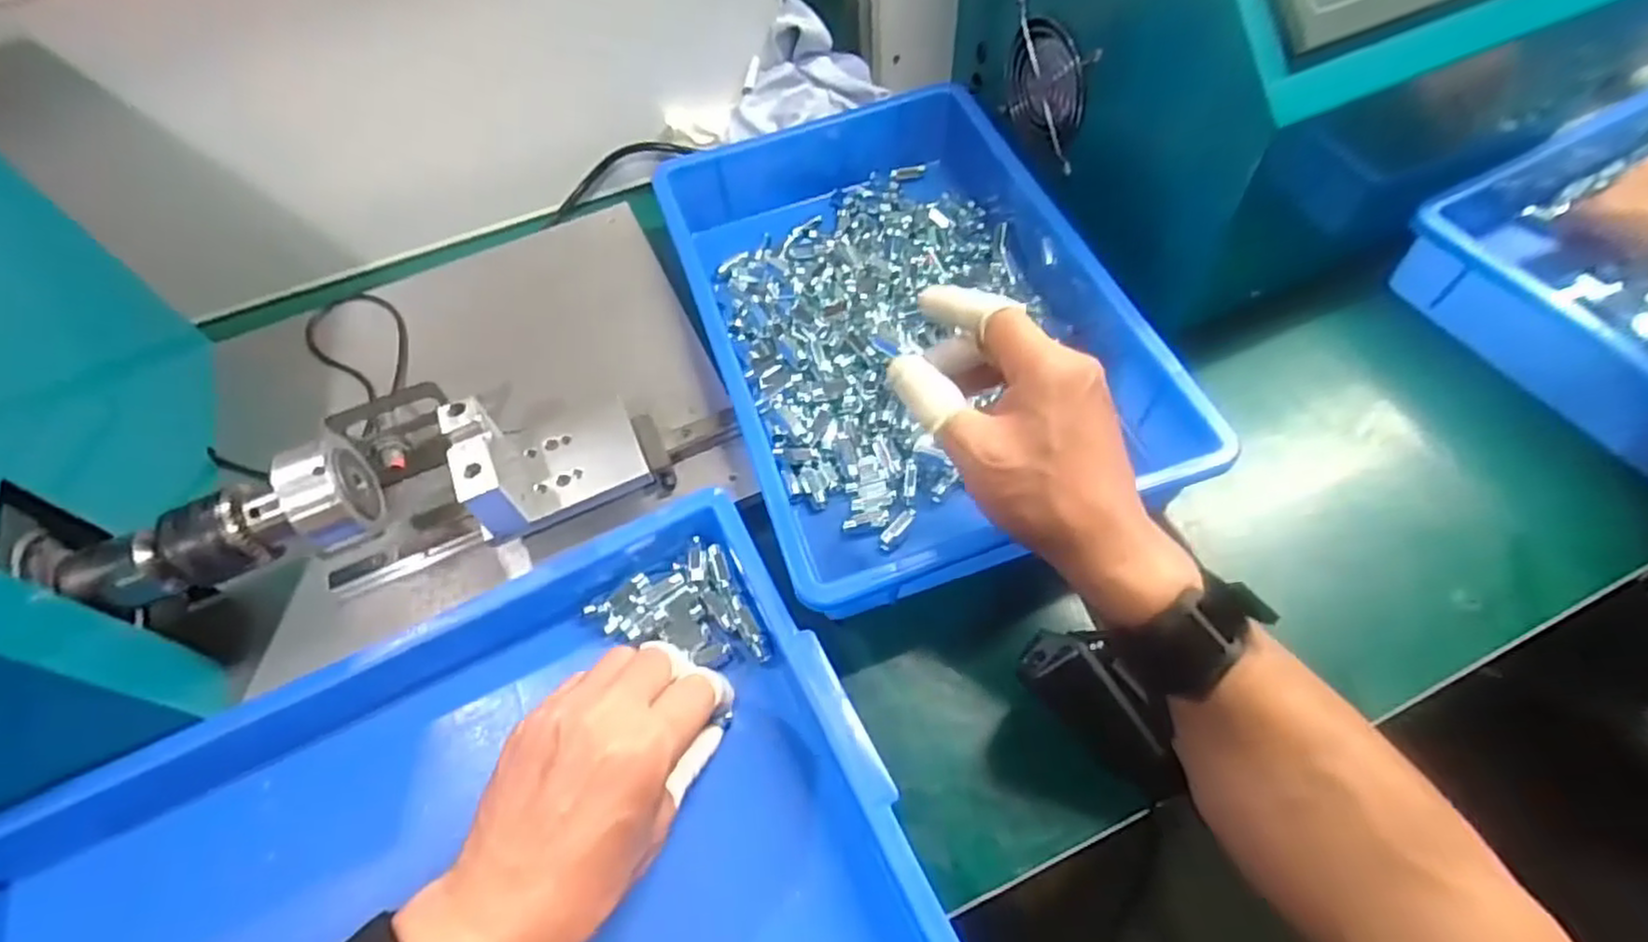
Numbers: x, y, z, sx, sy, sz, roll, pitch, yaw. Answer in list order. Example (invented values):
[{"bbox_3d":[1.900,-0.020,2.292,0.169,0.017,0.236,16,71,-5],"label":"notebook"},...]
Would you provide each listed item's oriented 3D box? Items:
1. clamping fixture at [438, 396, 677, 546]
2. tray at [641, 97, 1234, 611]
[{"bbox_3d":[-0.144,-0.011,0.405,0.102,0.061,0.072,-27,61,-13],"label":"clamping fixture"},{"bbox_3d":[0.047,-0.102,0.483,0.237,0.066,0.361,-18,59,-8],"label":"tray"}]

